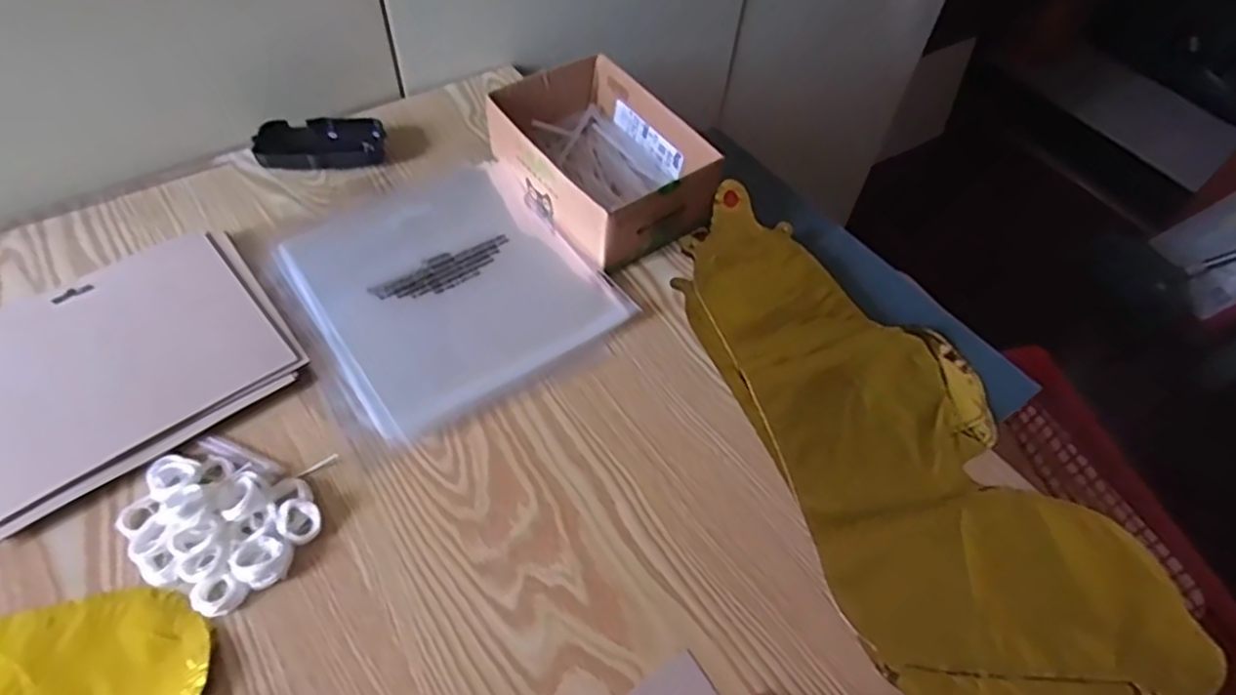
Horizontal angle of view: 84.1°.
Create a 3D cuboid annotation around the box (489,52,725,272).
[{"bbox_3d":[-0.016,-0.161,0.594,0.125,0.069,0.181,-29,60,-23],"label":"box"}]

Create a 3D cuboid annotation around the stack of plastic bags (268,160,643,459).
[{"bbox_3d":[-0.135,-0.052,0.539,0.218,0.019,0.230,-25,59,-21],"label":"stack of plastic bags"}]

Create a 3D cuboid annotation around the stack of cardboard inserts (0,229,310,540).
[{"bbox_3d":[-0.349,0.006,0.476,0.205,0.016,0.174,-32,62,-25],"label":"stack of cardboard inserts"}]

